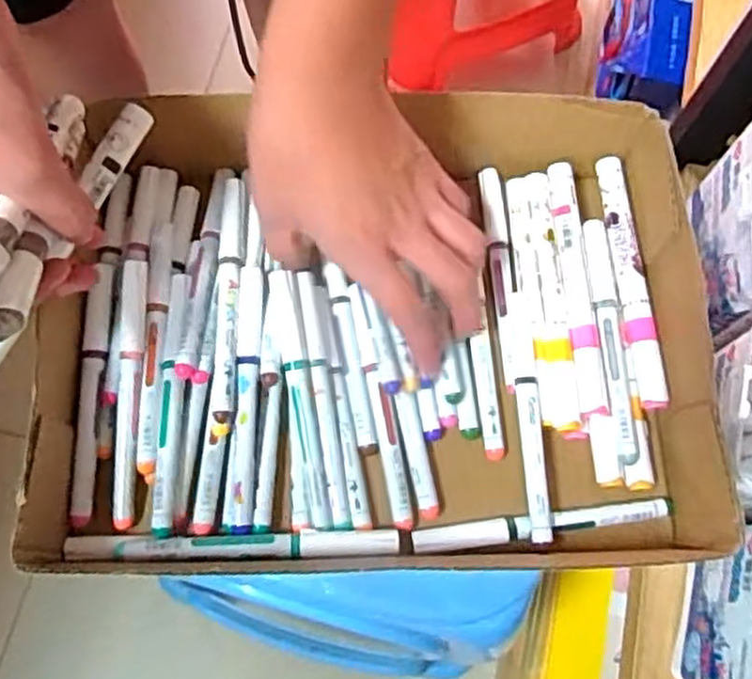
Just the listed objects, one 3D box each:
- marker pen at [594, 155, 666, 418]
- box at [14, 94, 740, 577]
[{"bbox_3d":[0.142,-0.036,0.422,0.016,0.009,0.149,-2,71,-2],"label":"marker pen"},{"bbox_3d":[-0.001,-0.007,0.393,0.314,0.057,0.242,-1,70,-2],"label":"box"}]

